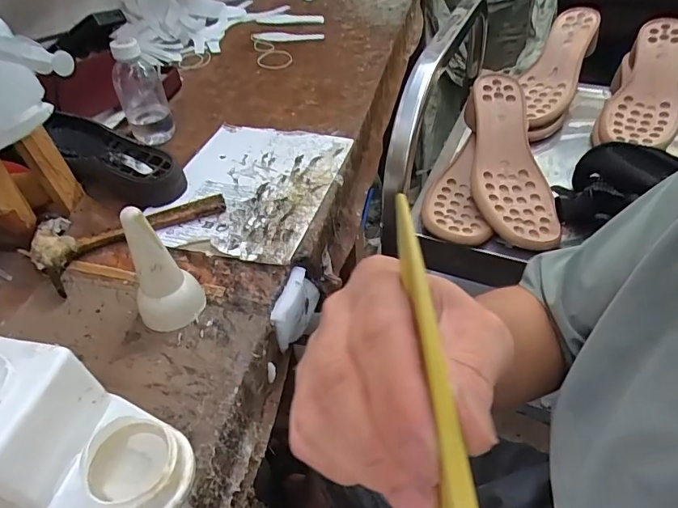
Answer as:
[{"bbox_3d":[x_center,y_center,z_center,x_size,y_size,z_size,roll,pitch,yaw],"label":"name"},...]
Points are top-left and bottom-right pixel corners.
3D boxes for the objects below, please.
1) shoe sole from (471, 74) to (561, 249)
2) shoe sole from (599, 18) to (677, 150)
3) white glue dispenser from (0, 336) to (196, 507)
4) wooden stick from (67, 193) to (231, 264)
[{"bbox_3d":[0.203,-0.114,0.549,0.084,0.032,0.234,-3,67,3],"label":"shoe sole"},{"bbox_3d":[0.445,-0.245,0.652,0.088,0.016,0.227,19,73,24],"label":"shoe sole"},{"bbox_3d":[-0.225,0.143,0.354,0.193,0.108,0.108,4,44,10],"label":"white glue dispenser"},{"bbox_3d":[-0.248,-0.039,0.603,0.197,0.022,0.023,-20,45,-14],"label":"wooden stick"}]

